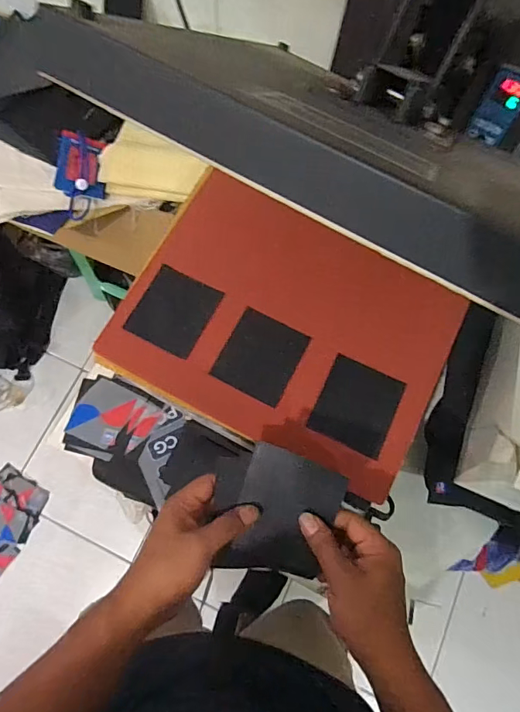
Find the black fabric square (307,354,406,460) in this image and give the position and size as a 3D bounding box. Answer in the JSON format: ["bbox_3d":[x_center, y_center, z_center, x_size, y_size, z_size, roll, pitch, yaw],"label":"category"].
[{"bbox_3d":[0.115,0.059,0.520,0.087,0.007,0.096,24,76,7],"label":"black fabric square"}]

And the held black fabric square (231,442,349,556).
[{"bbox_3d":[0.026,0.135,0.399,0.087,0.006,0.090,16,87,6],"label":"held black fabric square"}]

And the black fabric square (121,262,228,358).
[{"bbox_3d":[-0.106,-0.056,0.549,0.086,0.004,0.096,26,76,3],"label":"black fabric square"}]

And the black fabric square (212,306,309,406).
[{"bbox_3d":[0.002,0.000,0.538,0.089,0.005,0.096,26,76,8],"label":"black fabric square"}]

